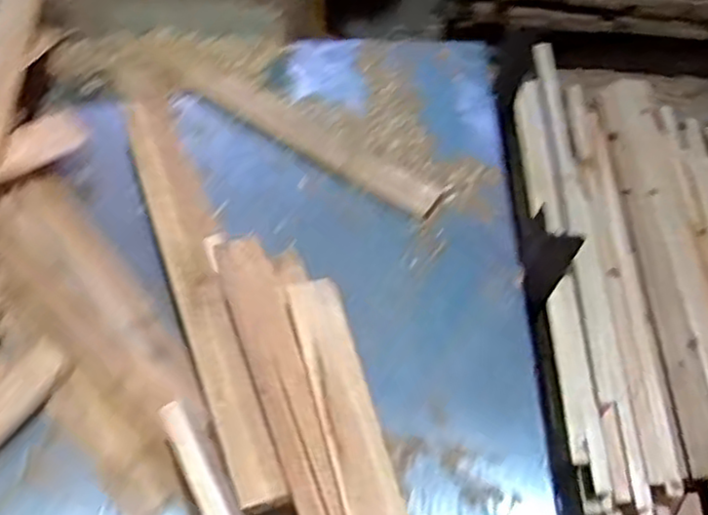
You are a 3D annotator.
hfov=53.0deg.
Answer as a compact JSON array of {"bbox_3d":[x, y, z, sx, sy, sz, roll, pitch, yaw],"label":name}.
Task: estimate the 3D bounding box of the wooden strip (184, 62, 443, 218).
[{"bbox_3d":[-0.052,-0.140,0.818,0.334,0.019,0.048,30,64,15],"label":"wooden strip"}]

